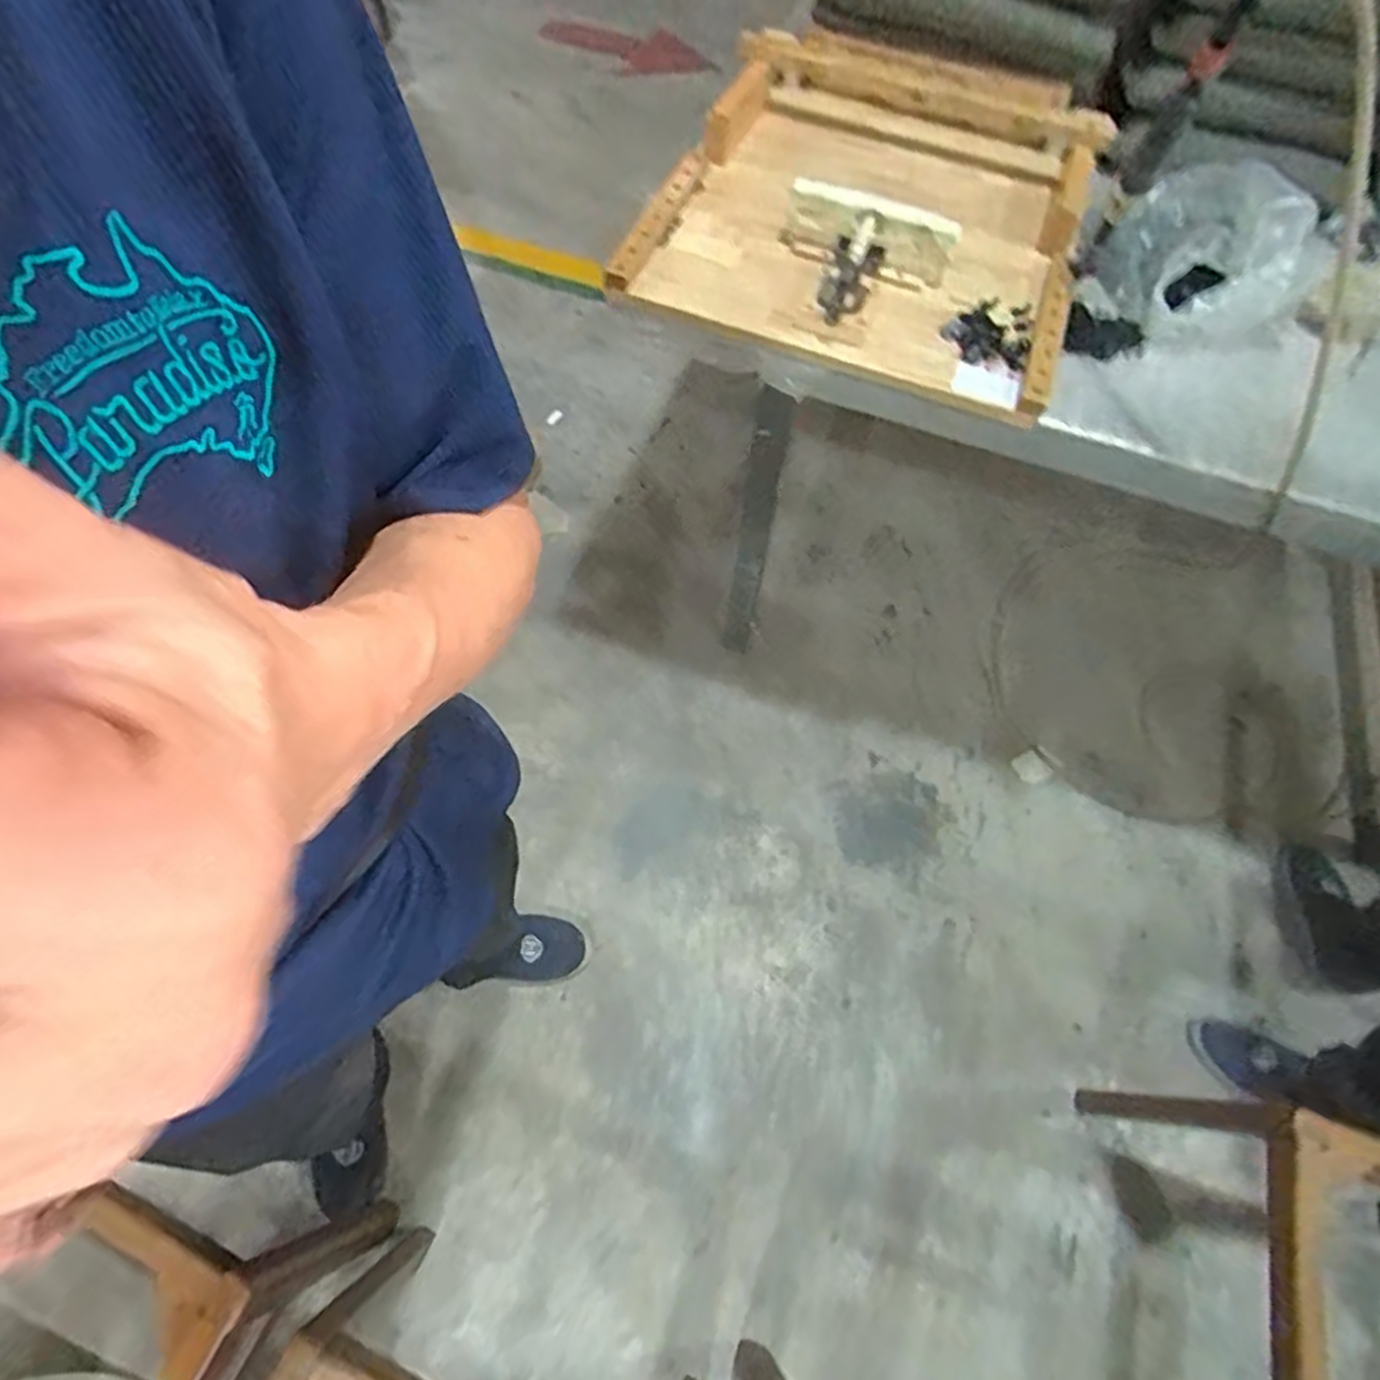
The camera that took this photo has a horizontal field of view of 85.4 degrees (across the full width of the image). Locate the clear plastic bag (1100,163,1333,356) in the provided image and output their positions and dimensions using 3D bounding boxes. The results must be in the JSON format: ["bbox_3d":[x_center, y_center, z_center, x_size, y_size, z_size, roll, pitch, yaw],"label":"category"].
[{"bbox_3d":[0.665,-0.574,0.976,0.203,0.138,0.261,13,62,2],"label":"clear plastic bag"}]

